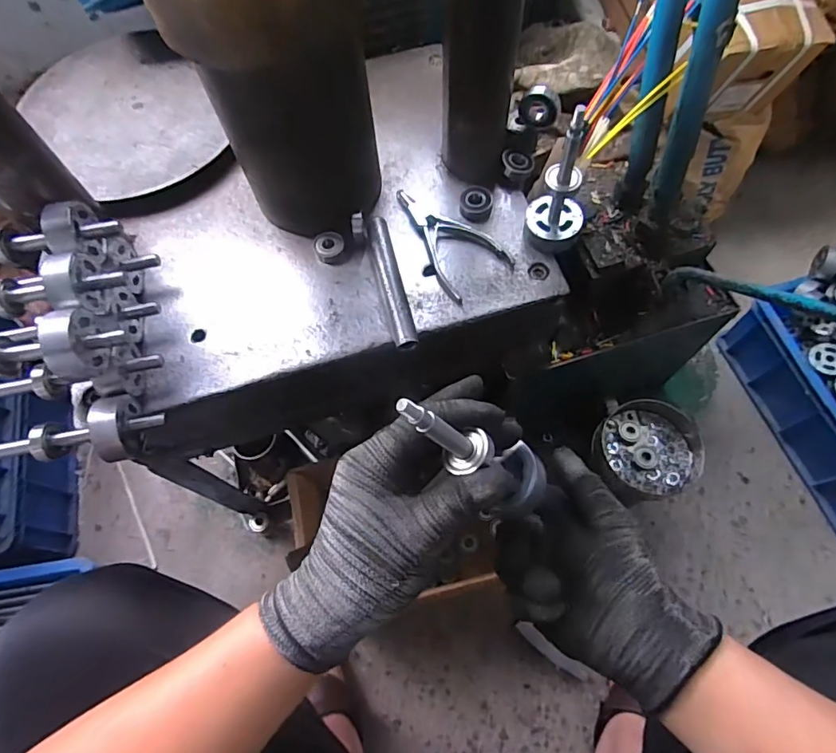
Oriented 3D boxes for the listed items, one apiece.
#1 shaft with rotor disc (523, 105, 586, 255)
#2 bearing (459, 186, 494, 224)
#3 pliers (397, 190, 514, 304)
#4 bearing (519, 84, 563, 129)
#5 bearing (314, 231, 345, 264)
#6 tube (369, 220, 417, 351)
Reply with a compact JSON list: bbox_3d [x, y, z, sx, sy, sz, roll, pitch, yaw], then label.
[{"bbox_3d":[0.127,-0.167,0.443,0.052,0.131,0.046,8,67,7],"label":"shaft with rotor disc"},{"bbox_3d":[0.059,-0.174,0.511,0.032,0.014,0.032,6,67,5],"label":"bearing"},{"bbox_3d":[0.026,-0.141,0.499,0.071,0.015,0.139,-33,69,-11],"label":"pliers"},{"bbox_3d":[0.118,-0.262,0.494,0.040,0.035,0.011,12,32,20],"label":"bearing"},{"bbox_3d":[-0.087,-0.128,0.499,0.027,0.013,0.029,-25,67,-8],"label":"bearing"},{"bbox_3d":[-0.026,-0.088,0.475,0.021,0.018,0.145,-13,66,-3],"label":"tube"}]

